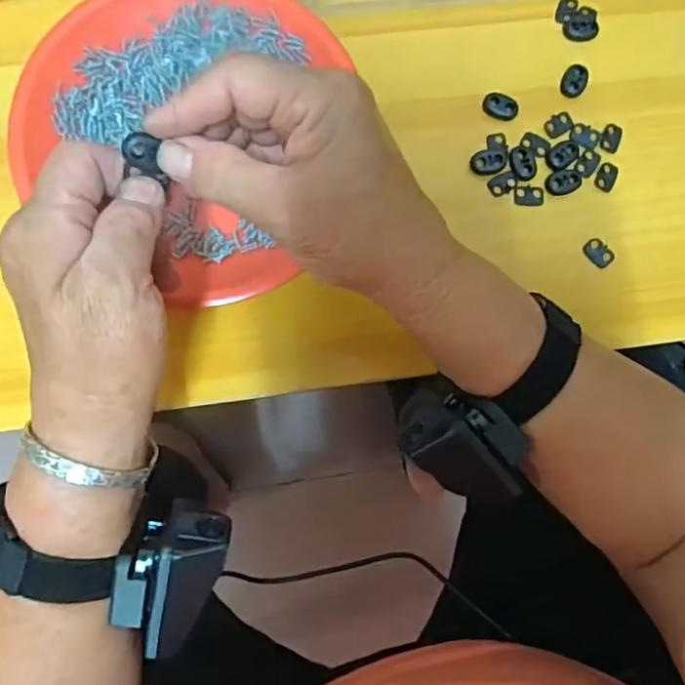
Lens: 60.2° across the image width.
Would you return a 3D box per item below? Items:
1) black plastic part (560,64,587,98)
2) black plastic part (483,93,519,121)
[{"bbox_3d":[0.148,-0.167,0.375,0.015,0.004,0.022,26,81,0],"label":"black plastic part"},{"bbox_3d":[0.099,-0.148,0.369,0.023,0.005,0.015,18,81,-1],"label":"black plastic part"}]

